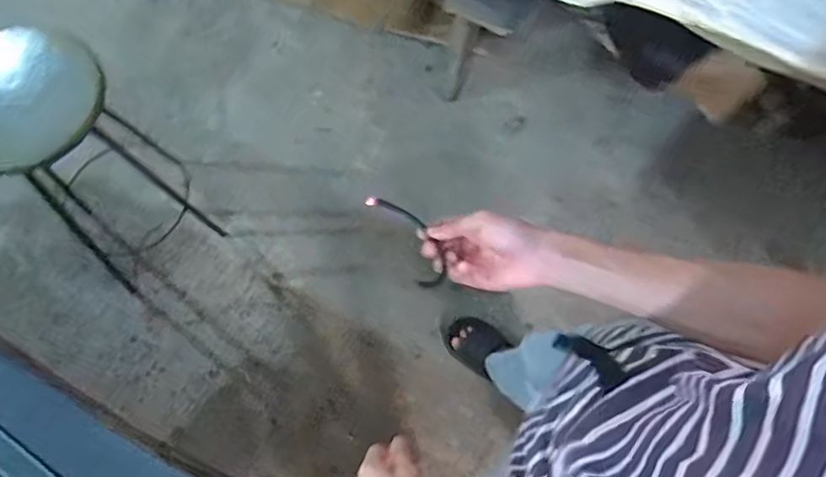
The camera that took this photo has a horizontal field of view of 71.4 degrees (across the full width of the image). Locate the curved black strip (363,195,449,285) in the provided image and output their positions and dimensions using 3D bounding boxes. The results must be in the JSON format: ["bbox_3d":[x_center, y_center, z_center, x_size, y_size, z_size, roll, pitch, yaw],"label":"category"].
[{"bbox_3d":[-0.002,-0.001,0.567,0.043,0.029,0.110,-35,97,-15],"label":"curved black strip"}]

